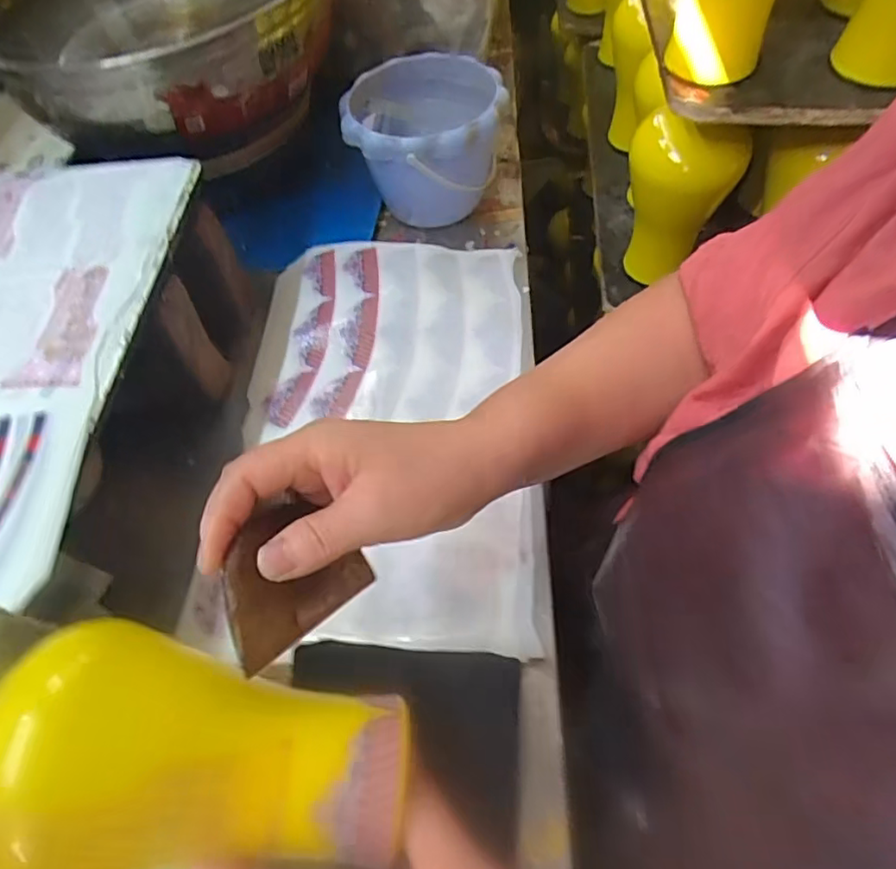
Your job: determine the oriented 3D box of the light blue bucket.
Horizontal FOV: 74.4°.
[{"bbox_3d":[-0.021,-0.294,0.607,0.150,0.113,0.163,-2,58,3],"label":"light blue bucket"}]

